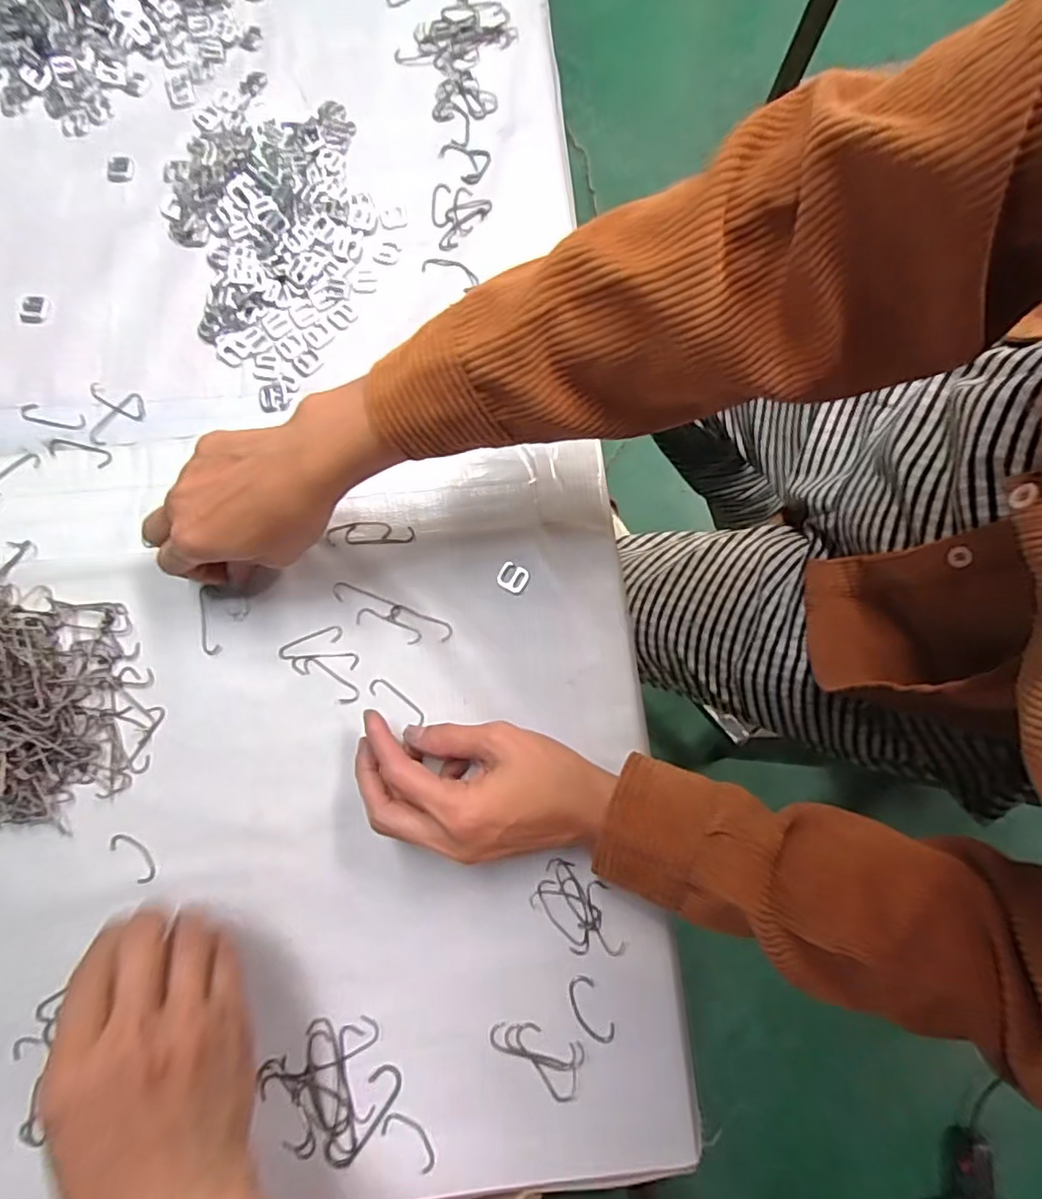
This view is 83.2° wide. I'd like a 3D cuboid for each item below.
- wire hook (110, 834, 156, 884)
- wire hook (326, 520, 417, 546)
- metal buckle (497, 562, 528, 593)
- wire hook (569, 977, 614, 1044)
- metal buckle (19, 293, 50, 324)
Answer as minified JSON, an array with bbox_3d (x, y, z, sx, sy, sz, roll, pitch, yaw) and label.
[{"bbox_3d":[-0.223,0.148,0.337,0.033,0.004,0.014,41,82,7],"label":"wire hook"},{"bbox_3d":[-0.096,-0.043,0.375,0.055,0.004,0.016,-3,79,0],"label":"wire hook"},{"bbox_3d":[-0.005,-0.014,0.367,0.018,0.004,0.017,29,81,6],"label":"metal buckle"},{"bbox_3d":[0.038,0.227,0.323,0.017,0.004,0.036,-27,80,-5],"label":"wire hook"},{"bbox_3d":[-0.334,-0.199,0.403,0.022,0.004,0.022,1,85,-8],"label":"metal buckle"}]

